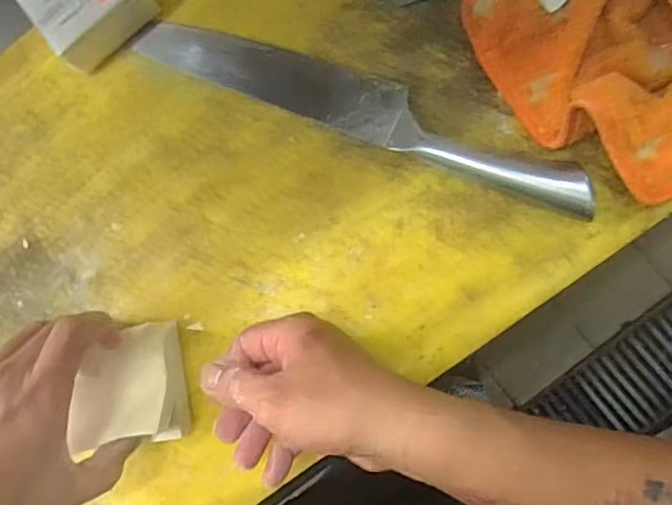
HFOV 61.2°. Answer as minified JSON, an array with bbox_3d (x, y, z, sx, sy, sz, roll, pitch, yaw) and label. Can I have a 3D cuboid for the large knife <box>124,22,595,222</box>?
[{"bbox_3d":[0.011,-0.104,0.390,0.333,0.026,0.043,24,90,9],"label":"large knife"}]

